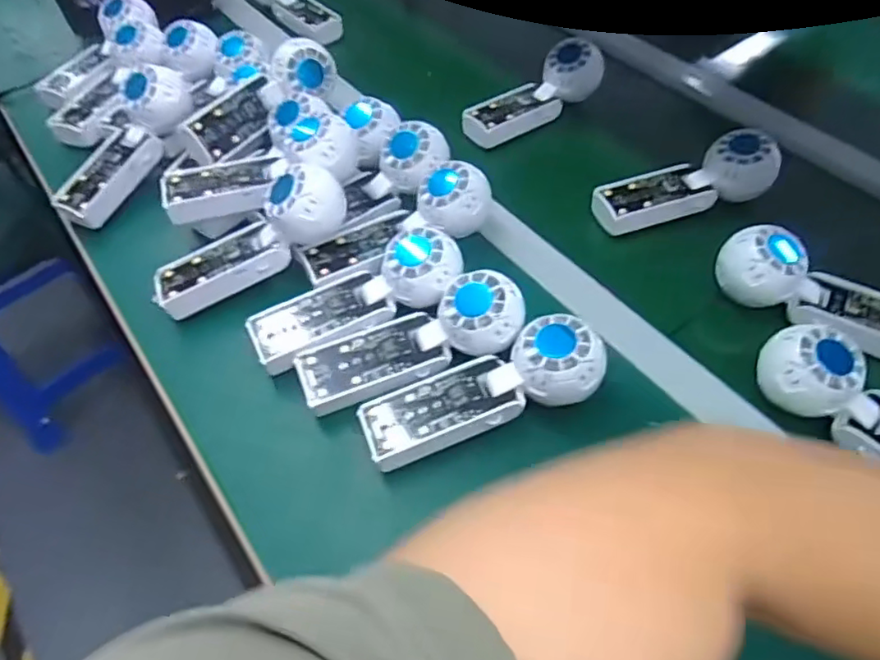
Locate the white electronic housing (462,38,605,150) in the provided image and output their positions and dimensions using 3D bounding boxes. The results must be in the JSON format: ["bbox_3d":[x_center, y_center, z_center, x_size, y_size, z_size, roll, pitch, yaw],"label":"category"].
[{"bbox_3d":[0.098,-0.256,0.638,0.169,0.055,0.057,-30,59,-19],"label":"white electronic housing"}]

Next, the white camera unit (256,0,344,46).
[{"bbox_3d":[-0.189,-0.424,0.783,0.062,0.071,0.165,-38,61,-23],"label":"white camera unit"}]

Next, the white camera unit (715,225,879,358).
[{"bbox_3d":[0.306,-0.029,0.465,0.172,0.047,0.059,22,58,17],"label":"white camera unit"}]

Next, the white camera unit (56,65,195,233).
[{"bbox_3d":[-0.304,-0.179,0.577,0.053,0.050,0.170,27,83,20],"label":"white camera unit"}]

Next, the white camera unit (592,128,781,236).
[{"bbox_3d":[0.224,-0.137,0.548,0.166,0.050,0.053,-15,55,-9],"label":"white camera unit"}]

